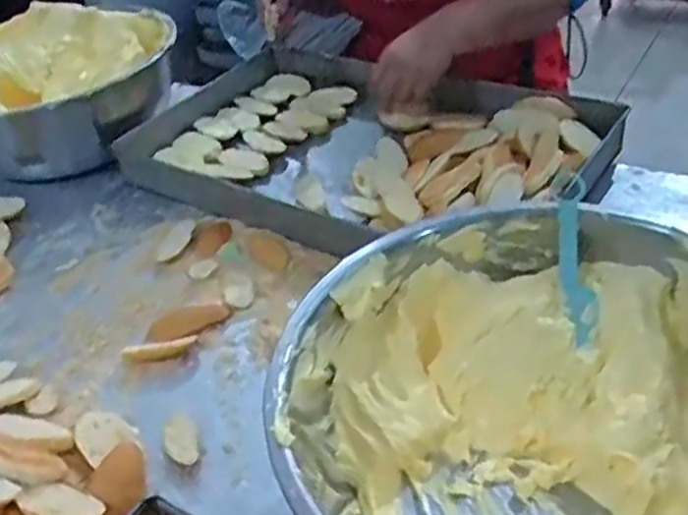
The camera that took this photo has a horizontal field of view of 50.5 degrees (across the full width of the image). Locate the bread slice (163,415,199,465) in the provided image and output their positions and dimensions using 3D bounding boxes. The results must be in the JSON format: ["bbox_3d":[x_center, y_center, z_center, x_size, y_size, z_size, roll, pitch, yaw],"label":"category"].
[{"bbox_3d":[-0.145,0.162,0.648,0.029,0.004,0.053,-14,38,-6],"label":"bread slice"}]

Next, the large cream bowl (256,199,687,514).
[{"bbox_3d":[0.145,0.128,0.531,0.366,0.149,0.362,-6,38,4],"label":"large cream bowl"}]

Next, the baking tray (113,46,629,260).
[{"bbox_3d":[0.012,-0.157,0.966,0.581,0.077,0.357,21,47,33],"label":"baking tray"}]

